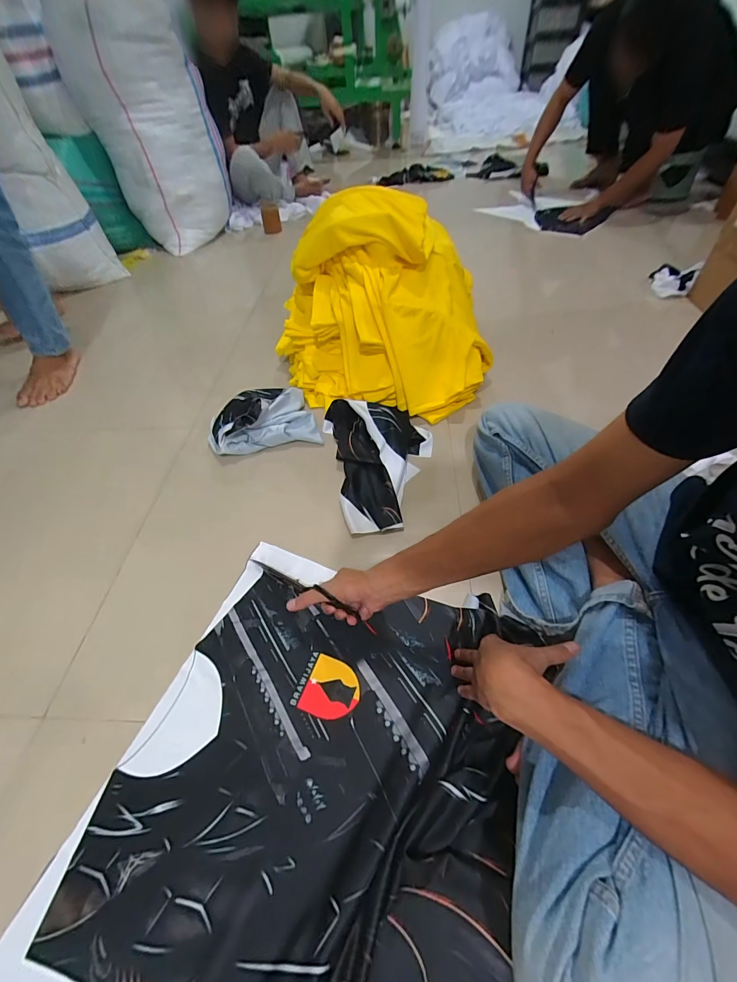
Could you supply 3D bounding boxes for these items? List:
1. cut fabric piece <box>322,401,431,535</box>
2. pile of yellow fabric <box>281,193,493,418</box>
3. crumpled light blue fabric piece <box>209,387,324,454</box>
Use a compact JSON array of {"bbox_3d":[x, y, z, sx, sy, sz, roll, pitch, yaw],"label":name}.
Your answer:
[{"bbox_3d":[0.033,-0.074,0.759,0.205,0.060,0.314,-12,50,-6],"label":"cut fabric piece"},{"bbox_3d":[0.030,-0.429,0.873,0.492,0.317,0.422,8,51,11],"label":"pile of yellow fabric"},{"bbox_3d":[-0.236,-0.165,0.842,0.238,0.058,0.173,-10,50,-5],"label":"crumpled light blue fabric piece"}]

